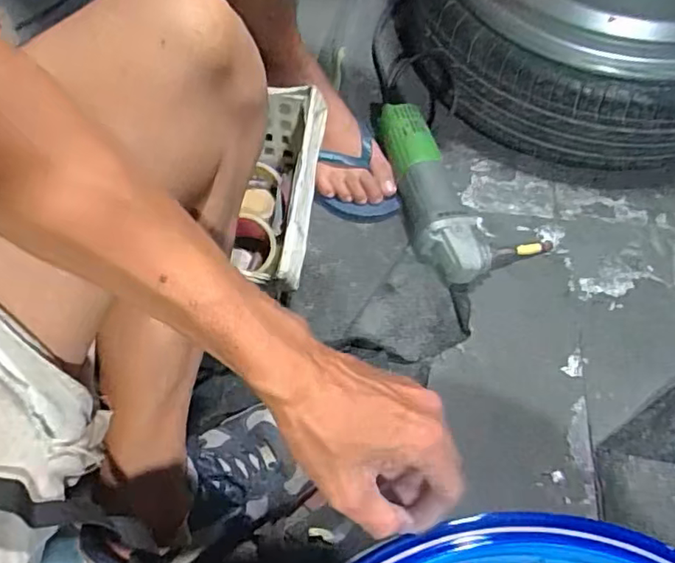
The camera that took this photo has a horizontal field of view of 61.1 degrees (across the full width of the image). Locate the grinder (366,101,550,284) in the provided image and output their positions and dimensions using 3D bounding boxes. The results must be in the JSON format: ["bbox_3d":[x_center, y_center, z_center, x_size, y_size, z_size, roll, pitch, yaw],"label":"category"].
[{"bbox_3d":[0.140,-0.127,0.718,0.150,0.063,0.262,-25,78,-13],"label":"grinder"}]

